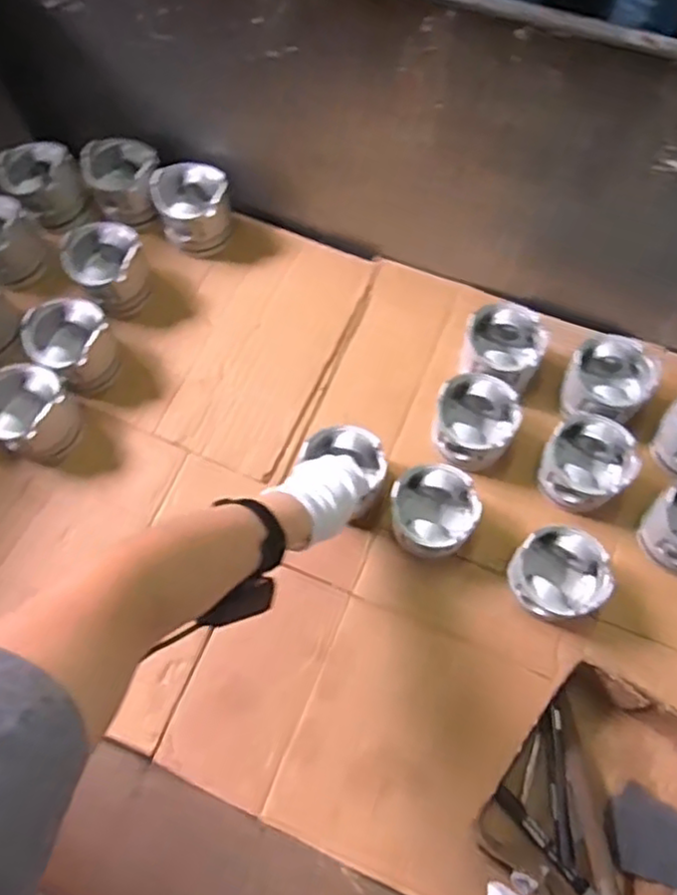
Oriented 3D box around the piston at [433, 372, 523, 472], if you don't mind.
[{"bbox_3d":[0.157,-0.025,0.784,0.090,0.086,0.096,0,72,1],"label":"piston"}]

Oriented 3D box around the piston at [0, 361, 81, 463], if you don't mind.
[{"bbox_3d":[-0.368,-0.040,0.804,0.102,0.081,0.097,24,74,9],"label":"piston"}]

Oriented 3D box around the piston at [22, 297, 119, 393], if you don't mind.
[{"bbox_3d":[-0.328,-0.130,0.830,0.108,0.084,0.095,37,76,12],"label":"piston"}]

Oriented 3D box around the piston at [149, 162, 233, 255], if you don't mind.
[{"bbox_3d":[-0.192,-0.321,0.897,0.095,0.076,0.091,-19,72,-5],"label":"piston"}]

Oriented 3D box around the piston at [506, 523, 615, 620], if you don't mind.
[{"bbox_3d":[0.233,0.138,0.720,0.094,0.083,0.088,0,72,1],"label":"piston"}]

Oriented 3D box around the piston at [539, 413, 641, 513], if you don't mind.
[{"bbox_3d":[0.278,0.017,0.753,0.098,0.065,0.091,0,72,1],"label":"piston"}]

